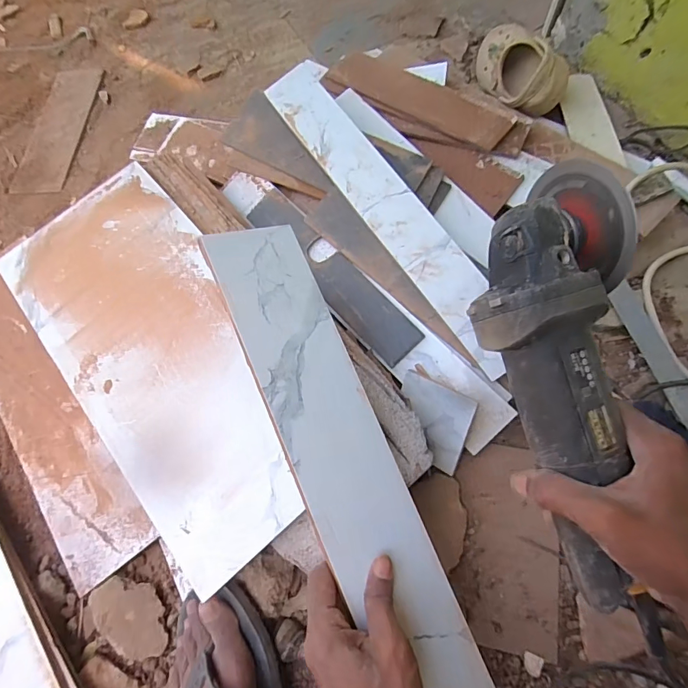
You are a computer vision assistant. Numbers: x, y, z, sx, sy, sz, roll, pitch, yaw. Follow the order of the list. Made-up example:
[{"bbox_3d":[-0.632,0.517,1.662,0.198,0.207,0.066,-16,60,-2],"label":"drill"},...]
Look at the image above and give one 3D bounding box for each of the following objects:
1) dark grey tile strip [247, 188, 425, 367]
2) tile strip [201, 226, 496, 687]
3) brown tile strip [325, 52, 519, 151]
[{"bbox_3d":[-0.020,-0.095,0.563,0.057,0.009,0.296,-44,74,2],"label":"dark grey tile strip"},{"bbox_3d":[0.012,0.115,0.358,0.094,0.006,0.481,-17,78,-31],"label":"tile strip"},{"bbox_3d":[0.103,-0.356,0.622,0.285,0.008,0.071,39,82,19],"label":"brown tile strip"}]

